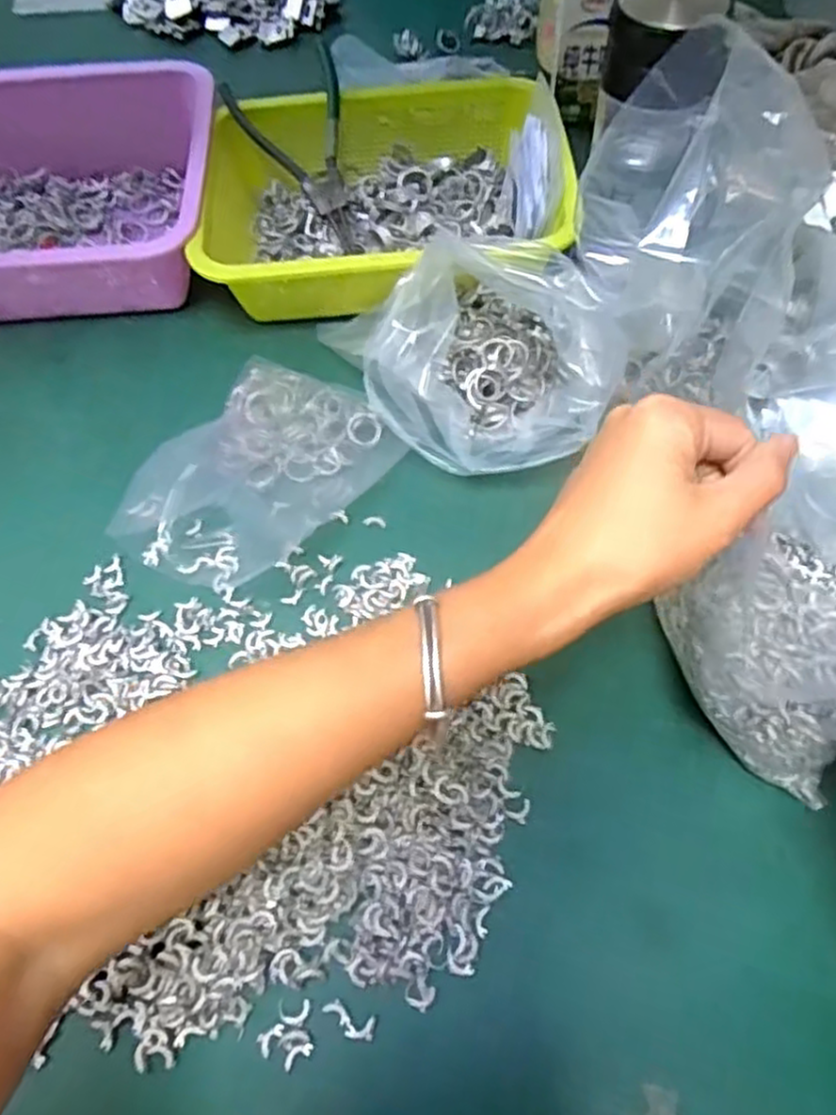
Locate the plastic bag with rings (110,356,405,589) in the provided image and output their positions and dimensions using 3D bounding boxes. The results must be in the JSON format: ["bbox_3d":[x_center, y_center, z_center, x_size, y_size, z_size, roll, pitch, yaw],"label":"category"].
[{"bbox_3d":[-0.103,-0.053,0.484,0.122,0.023,0.165,29,67,16],"label":"plastic bag with rings"}]

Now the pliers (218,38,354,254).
[{"bbox_3d":[-0.097,-0.306,0.565,0.086,0.028,0.148,-8,85,-1],"label":"pliers"}]

